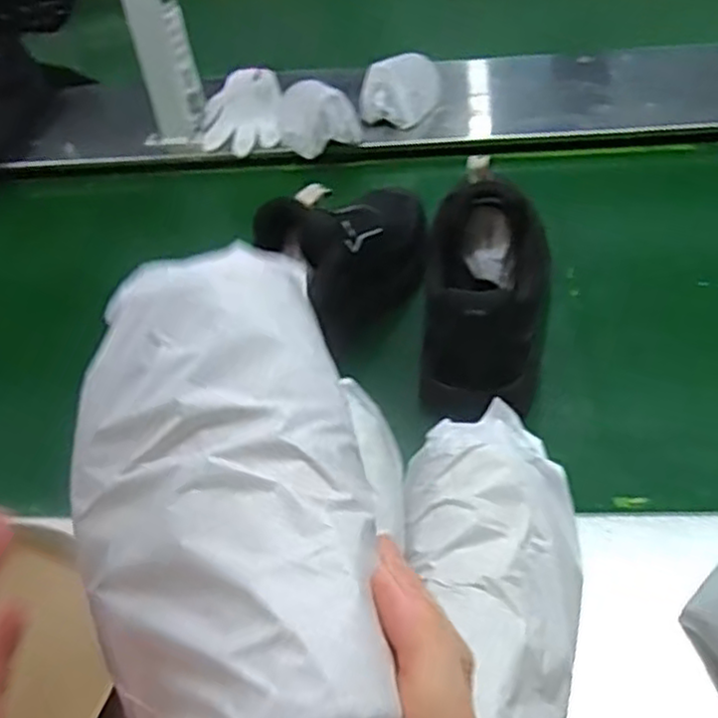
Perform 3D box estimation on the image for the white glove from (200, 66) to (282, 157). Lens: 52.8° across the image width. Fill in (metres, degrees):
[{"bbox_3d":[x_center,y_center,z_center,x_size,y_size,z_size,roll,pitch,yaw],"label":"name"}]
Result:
[{"bbox_3d":[-0.165,-0.359,1.030,0.105,0.026,0.218,-6,45,1],"label":"white glove"}]

